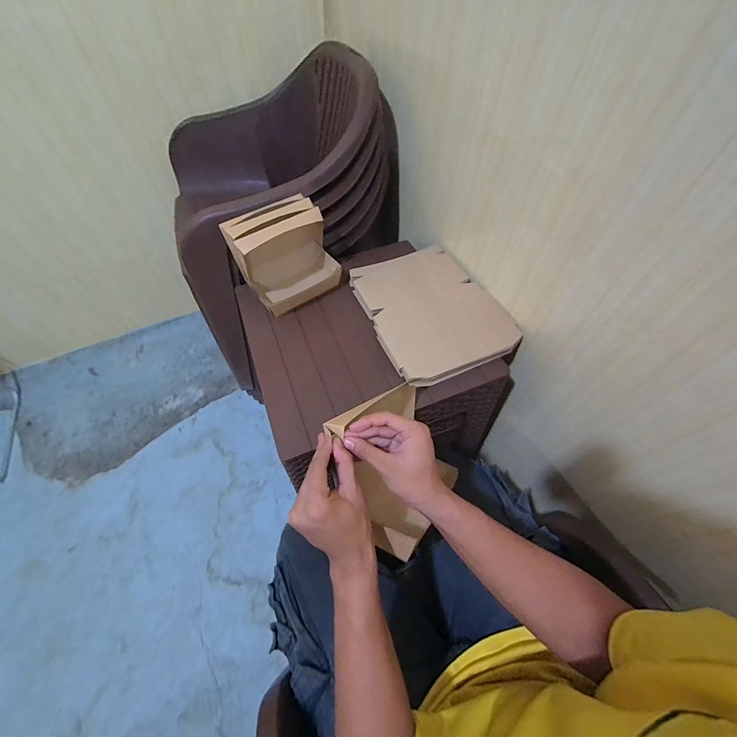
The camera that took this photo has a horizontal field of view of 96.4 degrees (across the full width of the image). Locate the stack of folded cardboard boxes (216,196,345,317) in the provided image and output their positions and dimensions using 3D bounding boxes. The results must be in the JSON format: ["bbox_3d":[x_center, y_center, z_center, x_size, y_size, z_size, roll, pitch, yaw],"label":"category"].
[{"bbox_3d":[-0.175,-0.242,0.694,0.182,0.165,0.137,-29,62,-17],"label":"stack of folded cardboard boxes"}]

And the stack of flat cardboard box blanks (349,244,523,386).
[{"bbox_3d":[0.127,-0.133,0.688,0.253,0.022,0.343,-21,59,-13],"label":"stack of flat cardboard box blanks"}]

